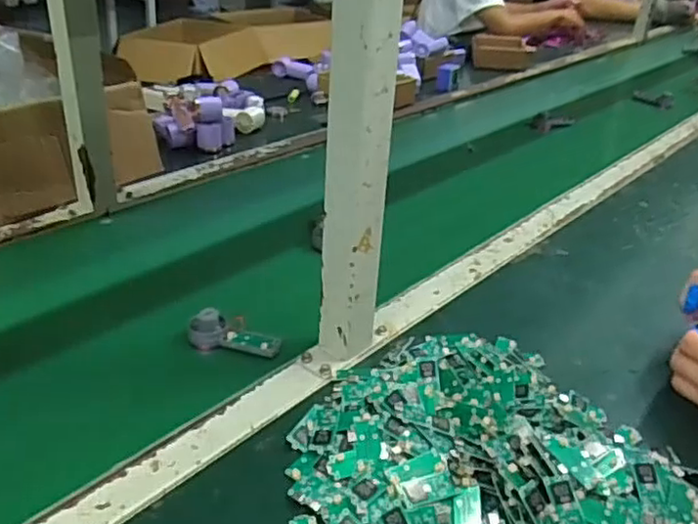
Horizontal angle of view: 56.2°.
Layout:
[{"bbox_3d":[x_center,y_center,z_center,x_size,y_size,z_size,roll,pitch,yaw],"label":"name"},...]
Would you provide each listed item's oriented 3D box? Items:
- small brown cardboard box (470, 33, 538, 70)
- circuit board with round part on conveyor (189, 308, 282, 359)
[{"bbox_3d":[0.411,-0.567,1.765,0.154,0.074,0.086,2,32,-4],"label":"small brown cardboard box"},{"bbox_3d":[-0.112,0.070,0.645,0.088,0.030,0.030,11,31,11],"label":"circuit board with round part on conveyor"}]

